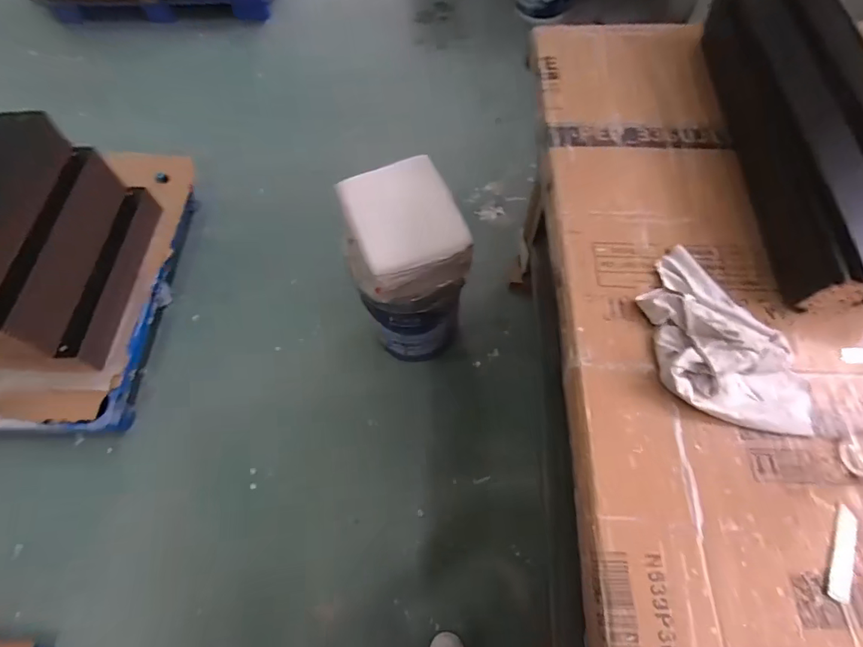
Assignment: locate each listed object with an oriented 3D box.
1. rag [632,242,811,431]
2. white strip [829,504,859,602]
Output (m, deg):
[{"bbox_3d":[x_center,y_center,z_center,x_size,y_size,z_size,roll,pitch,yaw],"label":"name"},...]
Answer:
[{"bbox_3d":[0.373,0.010,0.584,0.169,0.042,0.254,-7,64,-1],"label":"rag"},{"bbox_3d":[0.447,0.249,0.493,0.018,0.006,0.099,26,67,14],"label":"white strip"}]

